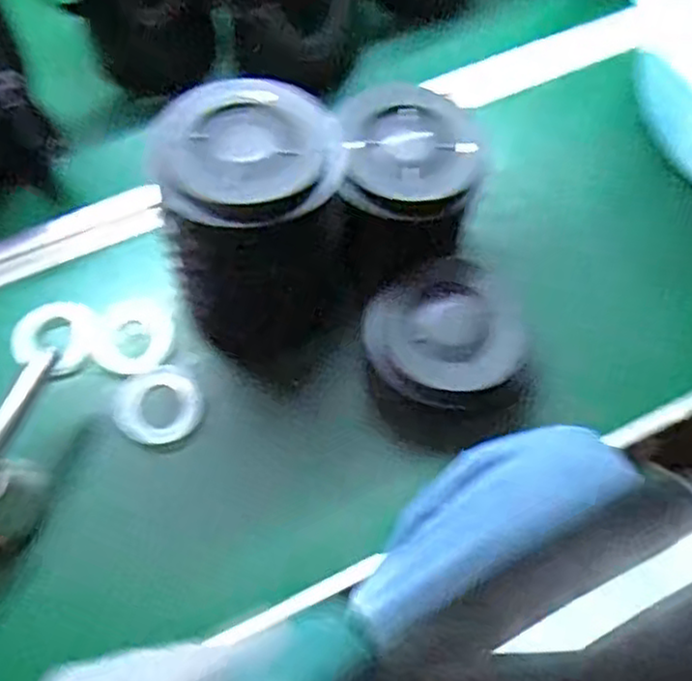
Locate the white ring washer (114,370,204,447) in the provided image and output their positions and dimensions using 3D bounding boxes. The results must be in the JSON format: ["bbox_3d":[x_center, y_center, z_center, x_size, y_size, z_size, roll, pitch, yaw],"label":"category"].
[{"bbox_3d":[-0.141,0.051,0.547,0.062,0.011,0.057,0,64,0],"label":"white ring washer"}]

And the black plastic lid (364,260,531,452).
[{"bbox_3d":[0.075,0.006,0.547,0.122,0.054,0.129,0,64,0],"label":"black plastic lid"}]

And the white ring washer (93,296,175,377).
[{"bbox_3d":[-0.166,-0.001,0.570,0.061,0.013,0.060,0,64,0],"label":"white ring washer"}]

